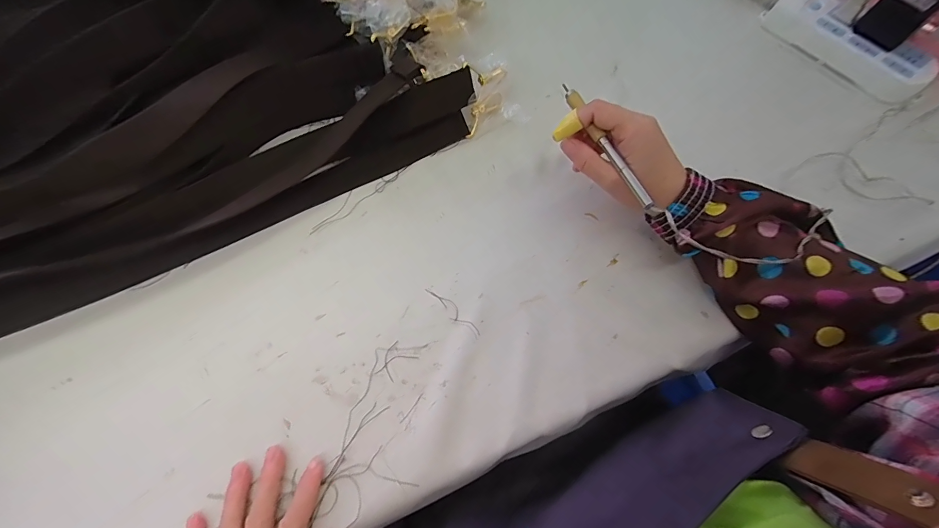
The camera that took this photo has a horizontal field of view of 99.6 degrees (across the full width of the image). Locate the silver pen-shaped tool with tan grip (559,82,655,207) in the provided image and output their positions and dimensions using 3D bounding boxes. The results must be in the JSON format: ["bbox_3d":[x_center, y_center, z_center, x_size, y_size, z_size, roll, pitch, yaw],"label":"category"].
[{"bbox_3d":[0.111,-0.103,0.331,0.013,0.015,0.132,-24,72,-12],"label":"silver pen-shaped tool with tan grip"}]

